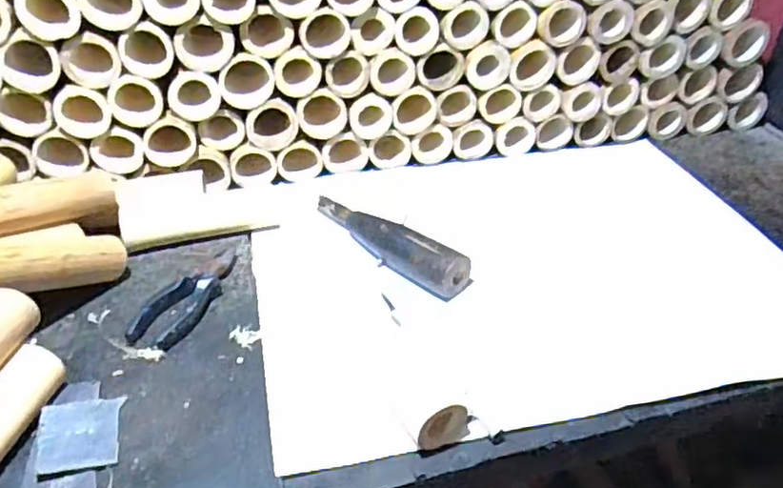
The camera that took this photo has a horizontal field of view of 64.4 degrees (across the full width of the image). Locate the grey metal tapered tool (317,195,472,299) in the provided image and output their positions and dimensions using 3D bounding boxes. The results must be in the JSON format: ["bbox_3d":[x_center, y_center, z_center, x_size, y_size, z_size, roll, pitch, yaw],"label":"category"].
[{"bbox_3d":[-0.012,-0.010,0.714,0.227,0.050,0.042,31,46,28],"label":"grey metal tapered tool"}]

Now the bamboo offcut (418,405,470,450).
[{"bbox_3d":[0.043,0.151,0.517,0.044,0.035,0.012,-10,14,-12],"label":"bamboo offcut"}]

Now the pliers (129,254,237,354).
[{"bbox_3d":[-0.207,0.053,0.649,0.053,0.014,0.146,24,43,21],"label":"pliers"}]

